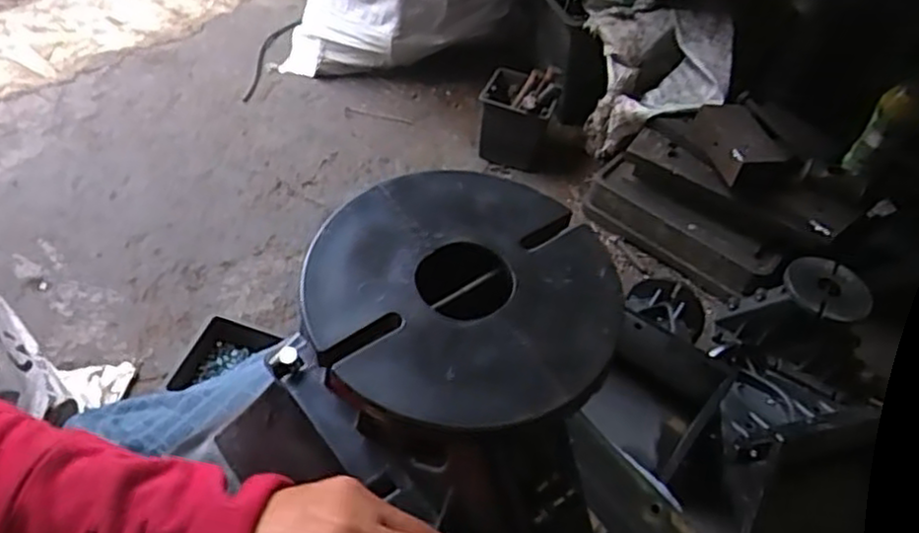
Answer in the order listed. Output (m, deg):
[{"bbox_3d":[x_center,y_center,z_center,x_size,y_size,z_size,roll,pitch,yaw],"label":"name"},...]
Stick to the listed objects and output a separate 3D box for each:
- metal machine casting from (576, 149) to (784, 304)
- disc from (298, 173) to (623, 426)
[{"bbox_3d":[0.374,-0.072,1.223,0.321,0.044,0.143,33,98,18],"label":"metal machine casting"},{"bbox_3d":[0.001,0.007,0.264,0.112,0.010,0.107,5,47,-5],"label":"disc"}]

